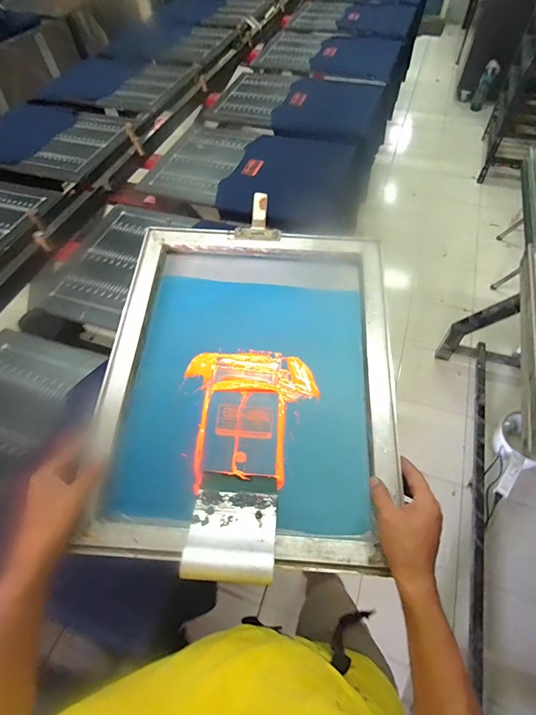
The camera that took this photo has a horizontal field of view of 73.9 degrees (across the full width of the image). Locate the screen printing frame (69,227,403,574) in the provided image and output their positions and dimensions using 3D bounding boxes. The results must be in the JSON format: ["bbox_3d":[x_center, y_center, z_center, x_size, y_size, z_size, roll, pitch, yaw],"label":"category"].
[{"bbox_3d":[-0.026,0.017,0.538,0.399,0.038,0.489,3,65,2],"label":"screen printing frame"}]

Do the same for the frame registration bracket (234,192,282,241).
[{"bbox_3d":[-0.016,-0.255,0.642,0.080,0.008,0.086,4,87,-2],"label":"frame registration bracket"}]

